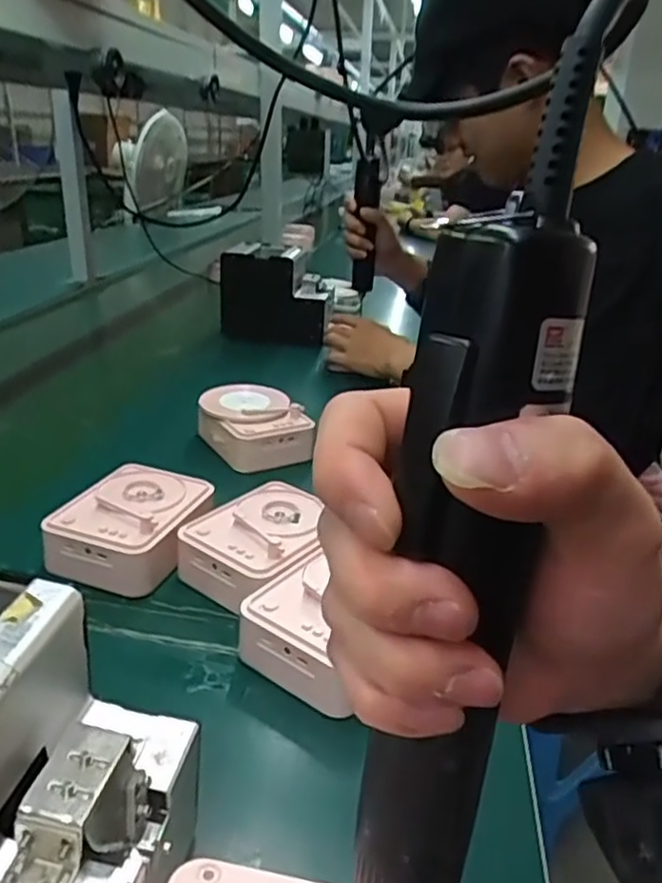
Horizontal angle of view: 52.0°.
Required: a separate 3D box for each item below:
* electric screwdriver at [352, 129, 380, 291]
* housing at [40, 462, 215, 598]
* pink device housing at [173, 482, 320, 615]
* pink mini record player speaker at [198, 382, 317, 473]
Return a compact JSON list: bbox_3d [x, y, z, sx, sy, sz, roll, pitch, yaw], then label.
[{"bbox_3d":[0.050,-0.338,1.011,0.043,0.222,0.043,13,26,19],"label":"electric screwdriver"},{"bbox_3d":[-0.165,0.068,0.575,0.104,0.048,0.125,8,25,12],"label":"housing"},{"bbox_3d":[-0.053,0.082,0.561,0.096,0.046,0.122,20,30,34],"label":"pink device housing"},{"bbox_3d":[-0.092,-0.022,0.779,0.094,0.055,0.132,-16,30,-35],"label":"pink mini record player speaker"}]

